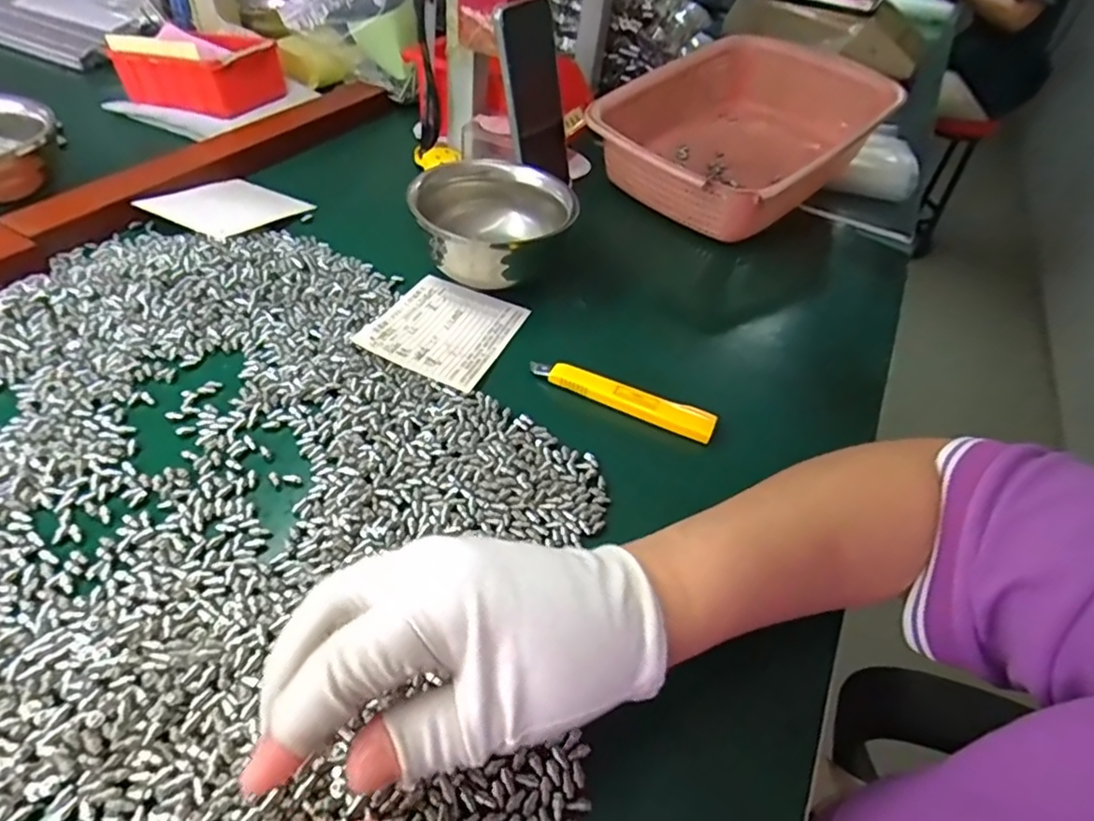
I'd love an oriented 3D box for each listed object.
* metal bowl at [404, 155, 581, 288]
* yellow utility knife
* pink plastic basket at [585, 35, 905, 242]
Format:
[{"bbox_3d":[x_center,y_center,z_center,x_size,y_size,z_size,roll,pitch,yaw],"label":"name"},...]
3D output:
[{"bbox_3d":[-0.040,-0.144,0.479,0.115,0.067,0.115,3,49,-4],"label":"metal bowl"},{"bbox_3d":[0.050,-0.010,0.409,0.126,0.013,0.020,22,47,12],"label":"yellow utility knife"},{"bbox_3d":[0.205,-0.284,0.637,0.321,0.107,0.199,-32,58,-33],"label":"pink plastic basket"}]

